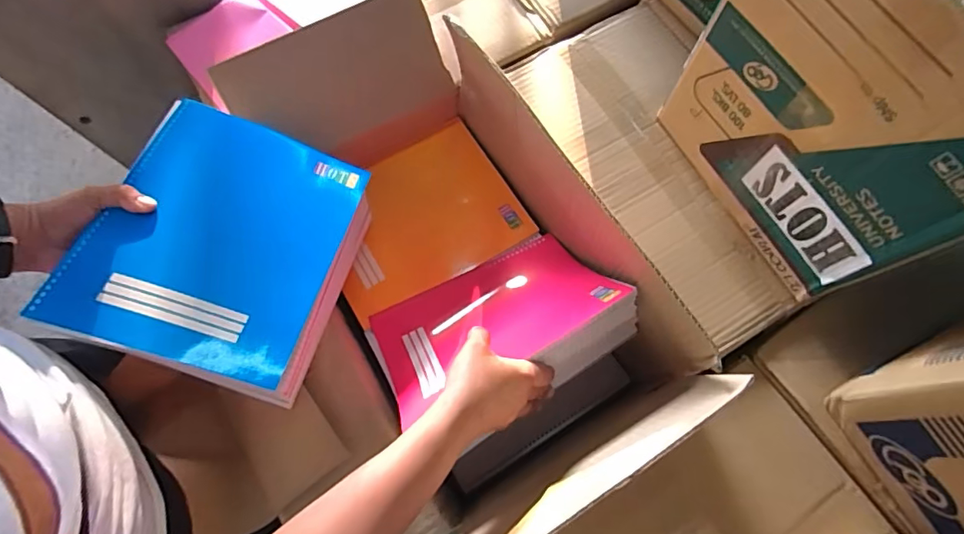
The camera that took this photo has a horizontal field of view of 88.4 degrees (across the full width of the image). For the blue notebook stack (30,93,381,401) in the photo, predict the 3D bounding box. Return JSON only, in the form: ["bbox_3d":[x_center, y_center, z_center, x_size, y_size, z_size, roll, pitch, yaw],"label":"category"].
[{"bbox_3d":[-0.238,-0.018,0.478,0.210,0.062,0.251,20,57,-11],"label":"blue notebook stack"}]

